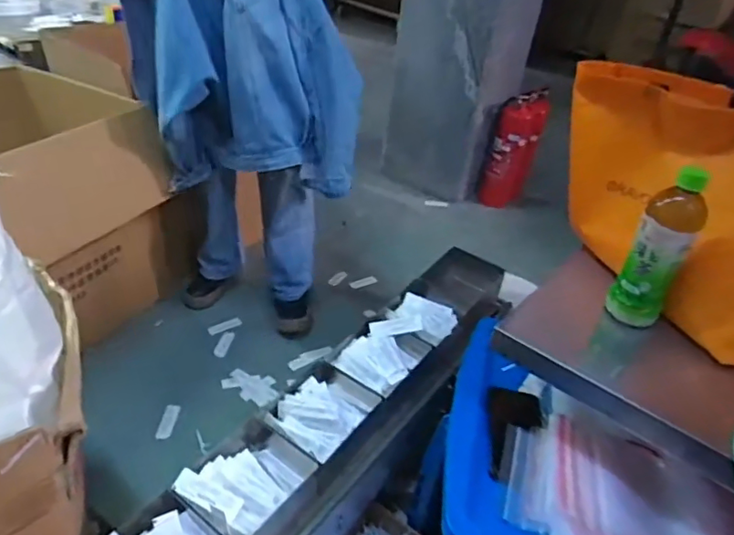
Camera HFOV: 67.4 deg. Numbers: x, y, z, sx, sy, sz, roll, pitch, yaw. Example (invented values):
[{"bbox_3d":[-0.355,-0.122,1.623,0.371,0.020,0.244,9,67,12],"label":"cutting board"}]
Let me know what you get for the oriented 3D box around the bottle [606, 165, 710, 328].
[{"bbox_3d":[0.364,-0.022,0.682,0.067,0.202,0.075,29,40,28],"label":"bottle"}]

